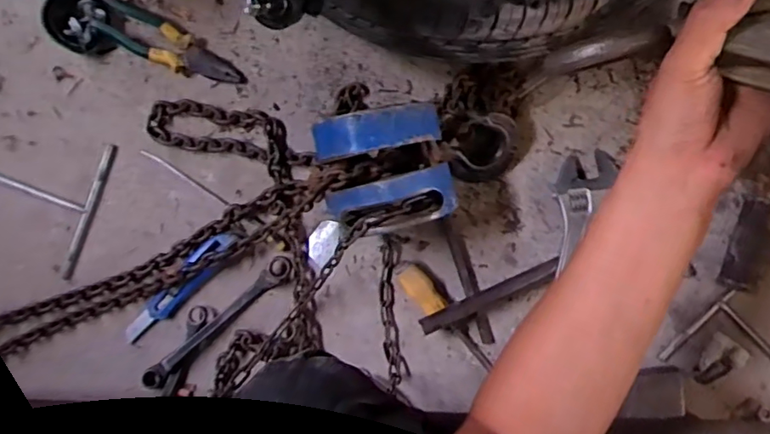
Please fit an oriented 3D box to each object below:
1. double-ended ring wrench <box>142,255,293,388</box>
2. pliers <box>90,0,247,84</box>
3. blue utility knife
[{"bbox_3d":[-0.214,0.136,0.699,0.242,0.017,0.027,-41,87,4],"label":"double-ended ring wrench"},{"bbox_3d":[-0.271,-0.214,0.696,0.199,0.034,0.052,25,92,4],"label":"pliers"},{"bbox_3d":[-0.262,0.091,0.701,0.034,0.022,0.187,44,93,3],"label":"blue utility knife"}]

